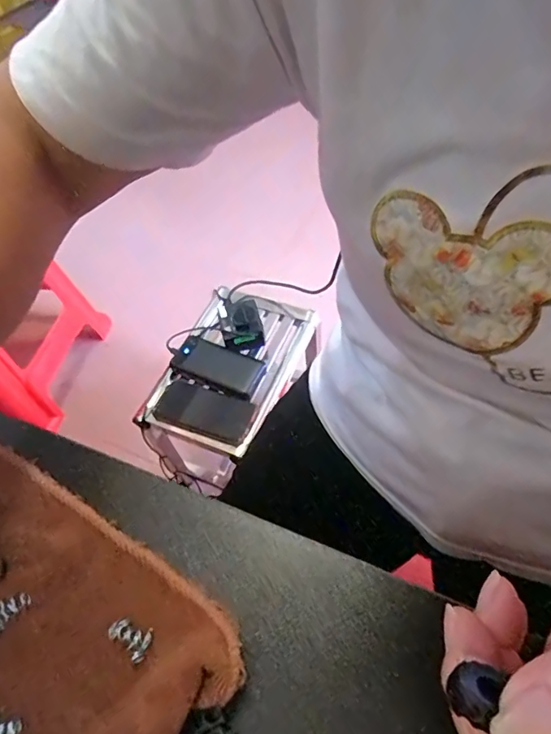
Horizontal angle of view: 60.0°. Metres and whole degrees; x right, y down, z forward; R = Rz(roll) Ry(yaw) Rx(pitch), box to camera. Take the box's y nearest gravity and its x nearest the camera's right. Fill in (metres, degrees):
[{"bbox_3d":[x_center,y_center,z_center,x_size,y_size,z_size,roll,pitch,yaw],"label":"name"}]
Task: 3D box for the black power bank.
[{"bbox_3d":[-0.099,-0.006,0.810,0.156,0.022,0.060,20,62,18],"label":"black power bank"}]

